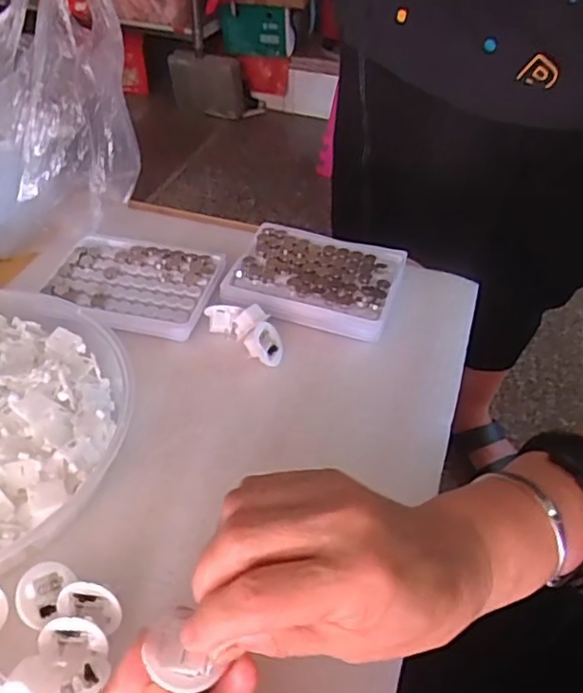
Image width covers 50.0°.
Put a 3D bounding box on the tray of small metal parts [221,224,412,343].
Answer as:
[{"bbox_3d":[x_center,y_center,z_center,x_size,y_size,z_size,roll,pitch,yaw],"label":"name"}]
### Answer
[{"bbox_3d":[0.019,-0.055,0.505,0.129,0.021,0.098,13,45,10],"label":"tray of small metal parts"}]

